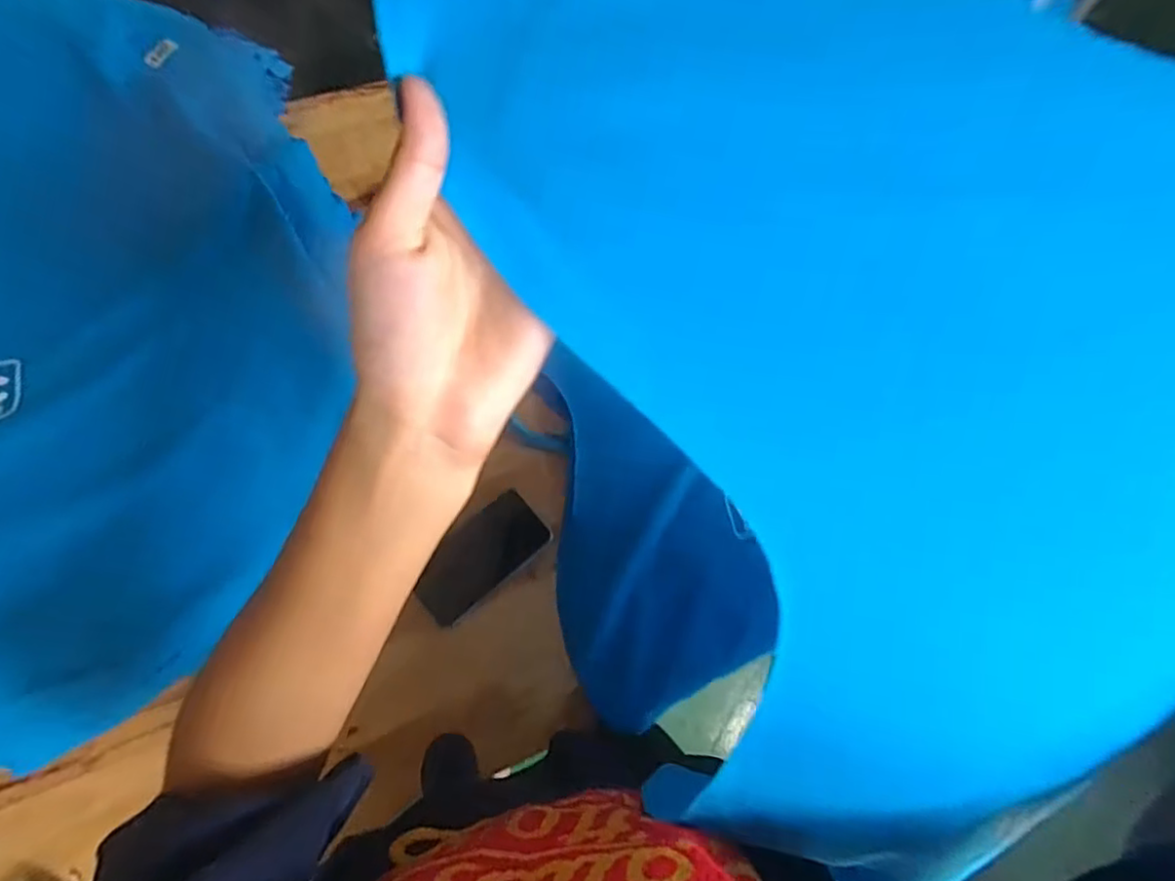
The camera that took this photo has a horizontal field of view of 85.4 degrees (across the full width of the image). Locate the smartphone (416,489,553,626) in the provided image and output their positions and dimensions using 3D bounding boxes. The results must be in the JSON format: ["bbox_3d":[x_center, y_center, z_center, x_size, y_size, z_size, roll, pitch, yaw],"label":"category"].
[{"bbox_3d":[-0.107,0.116,0.635,0.139,0.011,0.069,-39,81,-16],"label":"smartphone"}]

